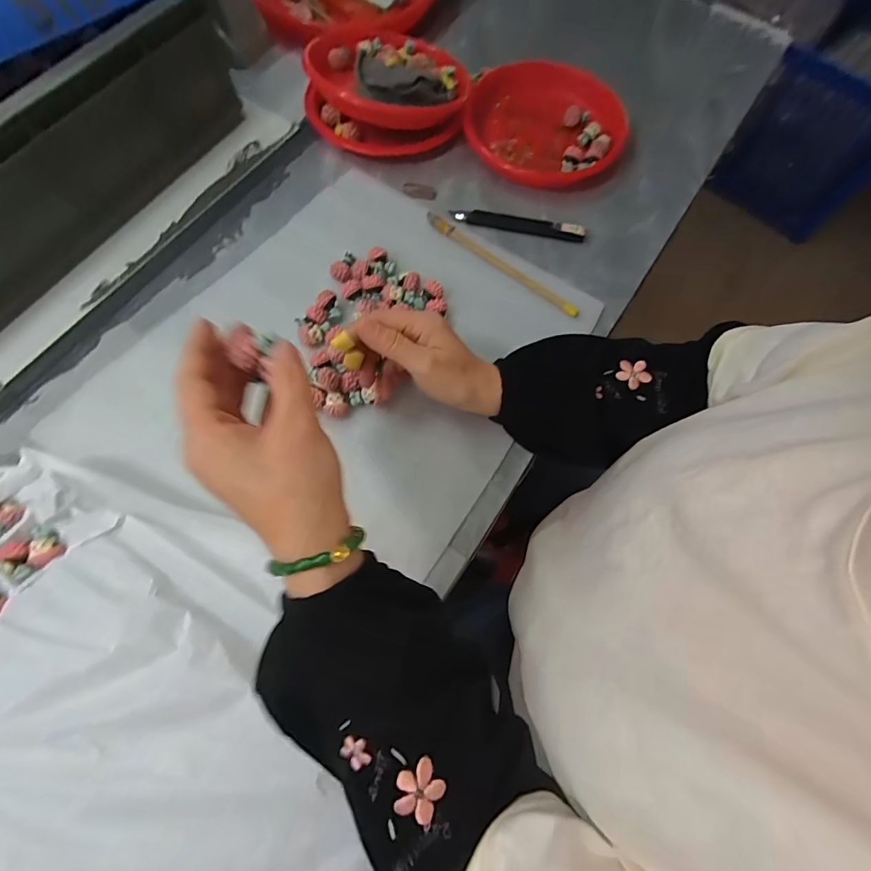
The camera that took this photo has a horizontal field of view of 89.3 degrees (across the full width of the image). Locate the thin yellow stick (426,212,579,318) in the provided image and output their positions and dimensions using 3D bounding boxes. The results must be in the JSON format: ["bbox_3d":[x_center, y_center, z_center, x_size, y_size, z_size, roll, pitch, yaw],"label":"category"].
[{"bbox_3d":[0.064,-0.172,0.435,0.181,0.008,0.013,37,73,10],"label":"thin yellow stick"}]

